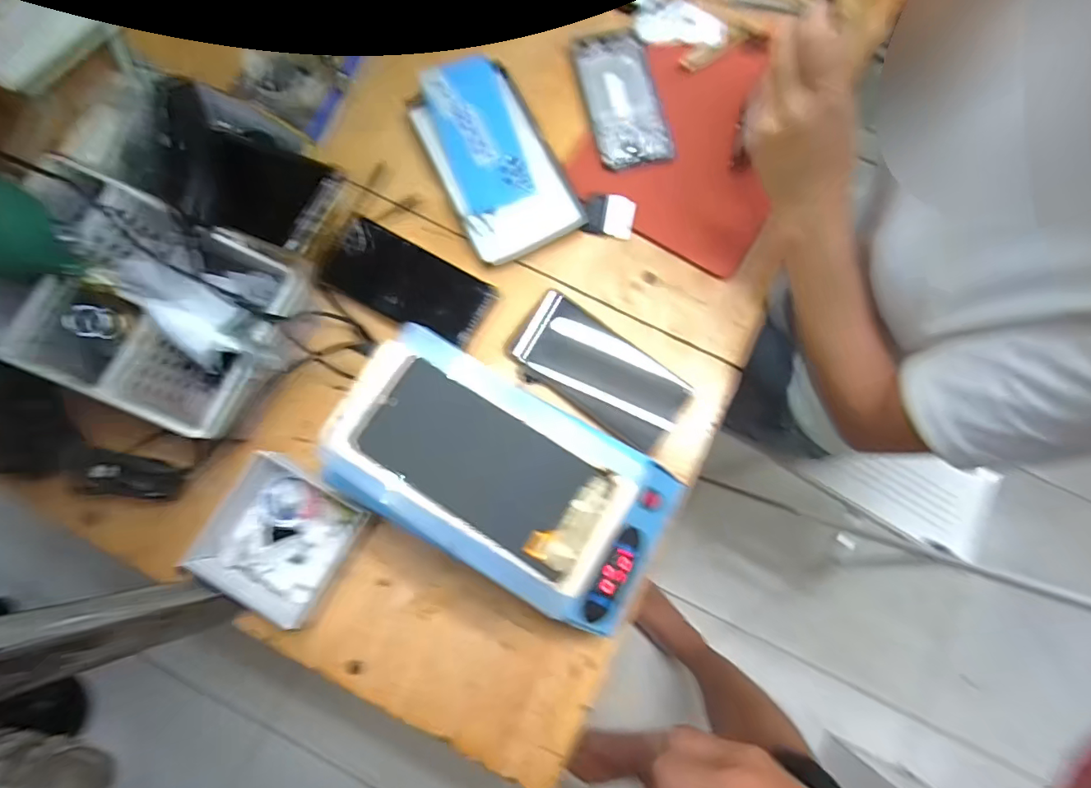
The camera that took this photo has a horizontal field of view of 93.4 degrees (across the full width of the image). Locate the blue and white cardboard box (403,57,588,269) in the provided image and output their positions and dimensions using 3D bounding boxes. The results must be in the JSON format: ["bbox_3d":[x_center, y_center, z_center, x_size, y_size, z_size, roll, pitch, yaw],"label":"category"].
[{"bbox_3d":[-0.052,-0.232,0.502,0.108,0.026,0.200,-26,80,-6],"label":"blue and white cardboard box"}]

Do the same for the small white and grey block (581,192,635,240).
[{"bbox_3d":[0.062,-0.175,0.500,0.050,0.007,0.039,11,79,1],"label":"small white and grey block"}]

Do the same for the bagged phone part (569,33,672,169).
[{"bbox_3d":[0.078,-0.299,0.519,0.076,0.008,0.145,-13,79,-3],"label":"bagged phone part"}]

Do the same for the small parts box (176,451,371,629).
[{"bbox_3d":[-0.216,0.118,0.427,0.111,0.045,0.103,31,80,5],"label":"small parts box"}]

